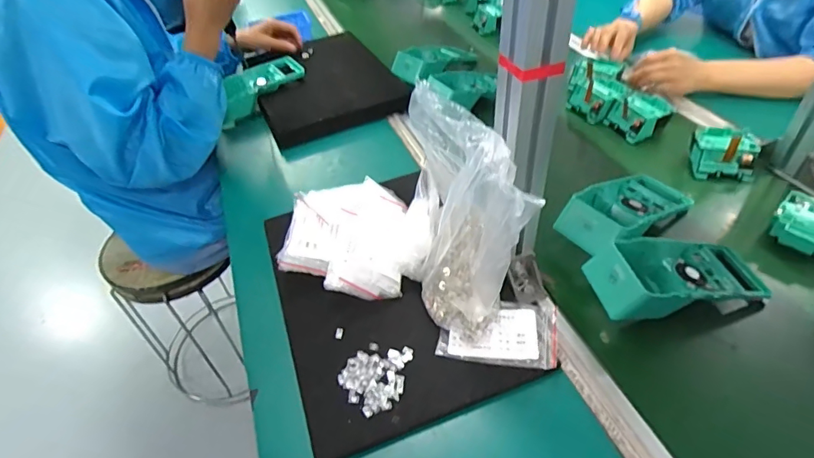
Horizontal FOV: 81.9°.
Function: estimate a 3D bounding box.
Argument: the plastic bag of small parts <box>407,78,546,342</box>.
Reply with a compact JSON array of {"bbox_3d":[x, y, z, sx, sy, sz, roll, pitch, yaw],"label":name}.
[{"bbox_3d":[0.051,0.003,0.459,0.070,0.231,0.162,-14,45,-7],"label":"plastic bag of small parts"}]

